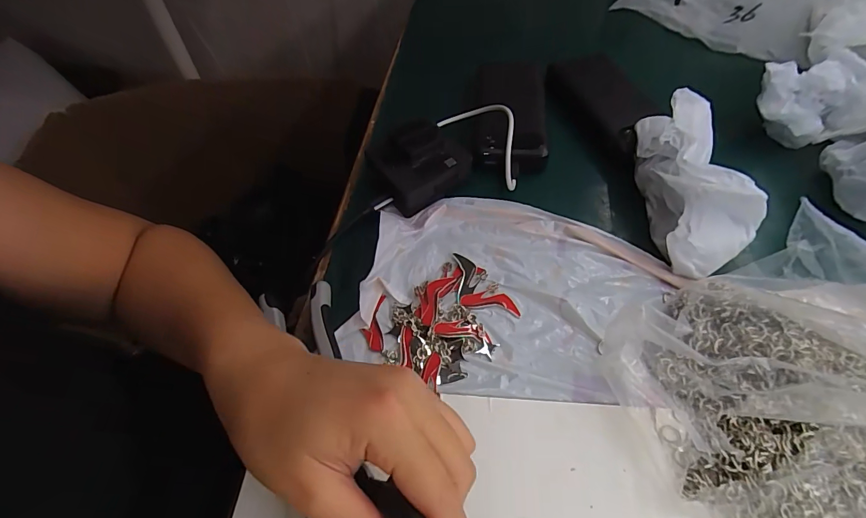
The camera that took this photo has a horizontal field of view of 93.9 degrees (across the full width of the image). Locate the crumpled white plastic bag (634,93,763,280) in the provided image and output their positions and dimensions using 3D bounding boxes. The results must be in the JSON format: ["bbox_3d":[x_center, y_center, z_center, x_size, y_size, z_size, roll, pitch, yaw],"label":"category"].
[{"bbox_3d":[0.209,-0.063,0.325,0.065,0.072,0.141,-1,56,2],"label":"crumpled white plastic bag"}]

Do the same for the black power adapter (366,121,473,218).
[{"bbox_3d":[-0.011,-0.087,0.371,0.079,0.041,0.068,-32,60,-17],"label":"black power adapter"}]

